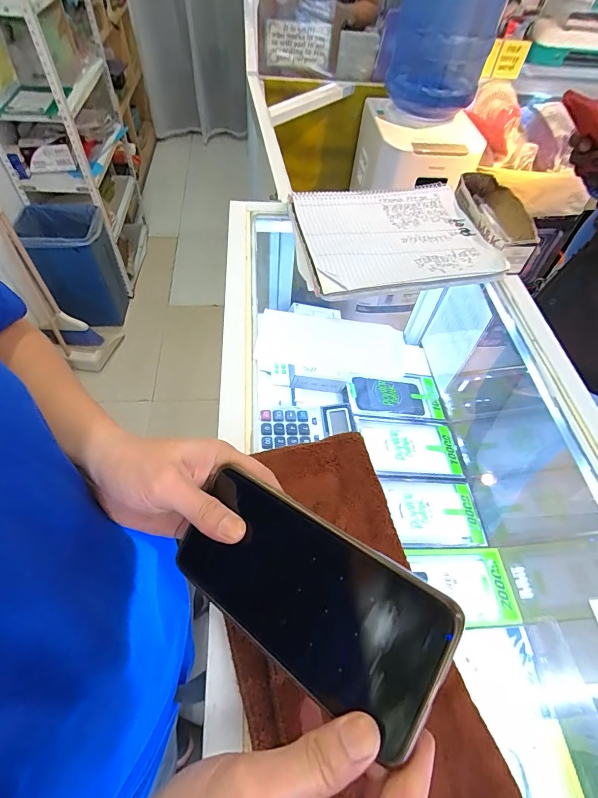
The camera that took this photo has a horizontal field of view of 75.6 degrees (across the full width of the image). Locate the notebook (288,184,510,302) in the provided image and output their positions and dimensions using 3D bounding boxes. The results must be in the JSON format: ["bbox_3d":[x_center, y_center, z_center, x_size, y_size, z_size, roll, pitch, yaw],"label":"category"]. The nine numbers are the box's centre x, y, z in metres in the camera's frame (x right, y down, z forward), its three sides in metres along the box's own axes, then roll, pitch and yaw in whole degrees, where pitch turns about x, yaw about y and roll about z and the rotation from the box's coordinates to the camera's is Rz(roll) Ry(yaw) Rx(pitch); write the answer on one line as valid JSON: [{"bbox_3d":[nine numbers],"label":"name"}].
[{"bbox_3d":[0.121,-0.226,0.532,0.252,0.024,0.218,-11,57,-11],"label":"notebook"}]

